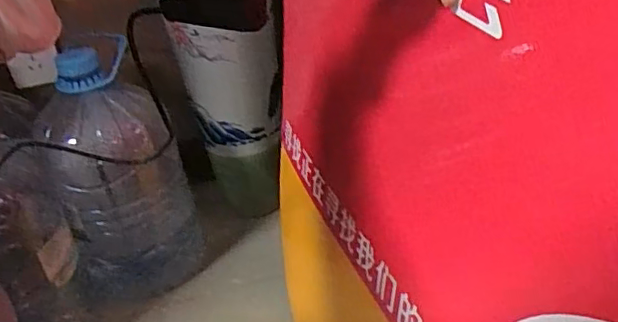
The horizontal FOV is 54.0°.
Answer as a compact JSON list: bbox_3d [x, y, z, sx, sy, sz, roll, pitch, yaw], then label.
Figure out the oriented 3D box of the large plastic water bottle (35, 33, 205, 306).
[{"bbox_3d":[-0.285,0.027,0.928,0.181,0.376,0.146,-16,34,-9],"label":"large plastic water bottle"}]

